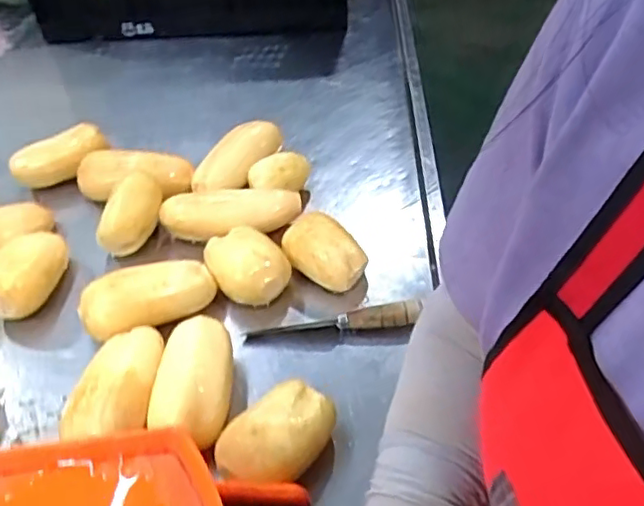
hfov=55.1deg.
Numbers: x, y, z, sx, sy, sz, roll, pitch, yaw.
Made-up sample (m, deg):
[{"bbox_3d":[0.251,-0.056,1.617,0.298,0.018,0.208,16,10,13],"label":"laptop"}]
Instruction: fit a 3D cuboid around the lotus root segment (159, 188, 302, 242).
[{"bbox_3d":[-0.117,-0.053,0.800,0.175,0.058,0.063,-9,46,-2],"label":"lotus root segment"}]

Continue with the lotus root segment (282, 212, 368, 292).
[{"bbox_3d":[0.002,0.002,0.747,0.066,0.062,0.095,-36,54,-26],"label":"lotus root segment"}]

